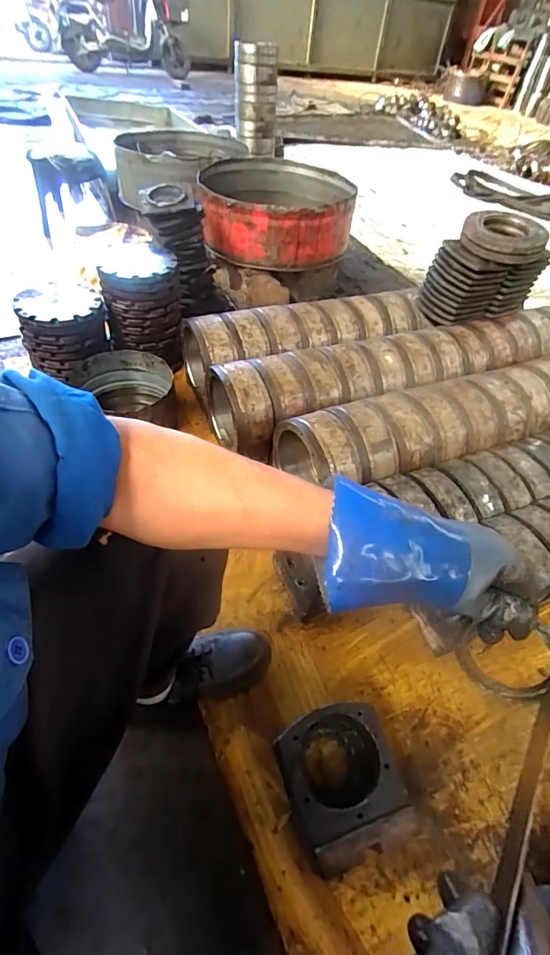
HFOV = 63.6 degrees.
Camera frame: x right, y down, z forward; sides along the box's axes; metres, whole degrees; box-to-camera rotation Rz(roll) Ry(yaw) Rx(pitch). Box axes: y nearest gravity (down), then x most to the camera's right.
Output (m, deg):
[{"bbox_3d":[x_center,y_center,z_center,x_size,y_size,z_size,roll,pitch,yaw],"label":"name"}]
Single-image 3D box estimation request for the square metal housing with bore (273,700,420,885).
[{"bbox_3d":[0.097,0.455,0.665,0.161,0.088,0.181,-11,50,-17],"label":"square metal housing with bore"}]

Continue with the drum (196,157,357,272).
[{"bbox_3d":[0.006,-0.924,1.531,0.511,0.168,0.434,1,48,-6],"label":"drum"}]

